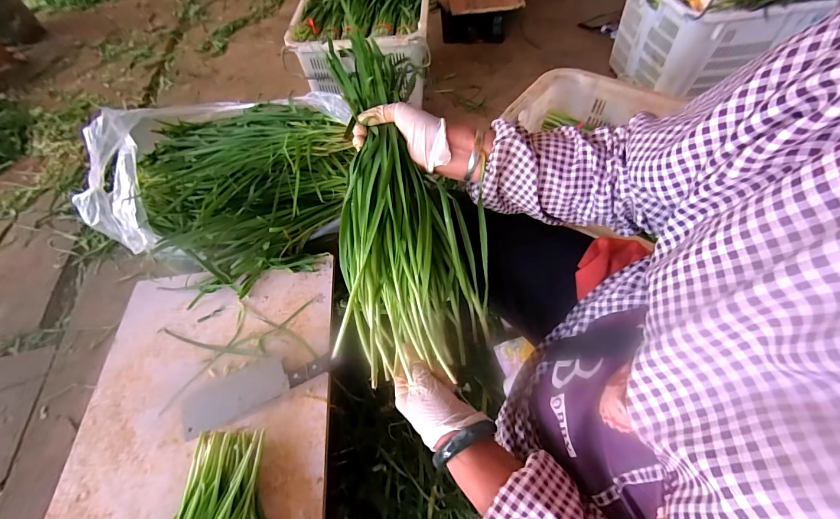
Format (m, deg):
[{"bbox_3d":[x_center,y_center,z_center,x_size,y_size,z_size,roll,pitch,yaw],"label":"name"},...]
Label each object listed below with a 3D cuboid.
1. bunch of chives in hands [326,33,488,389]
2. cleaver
[{"bbox_3d":[-0.021,-0.081,0.434,0.176,0.077,0.424,-11,82,-3],"label":"bunch of chives in hands"},{"bbox_3d":[-0.259,0.193,0.568,0.251,0.031,0.074,-23,58,-10],"label":"cleaver"}]

